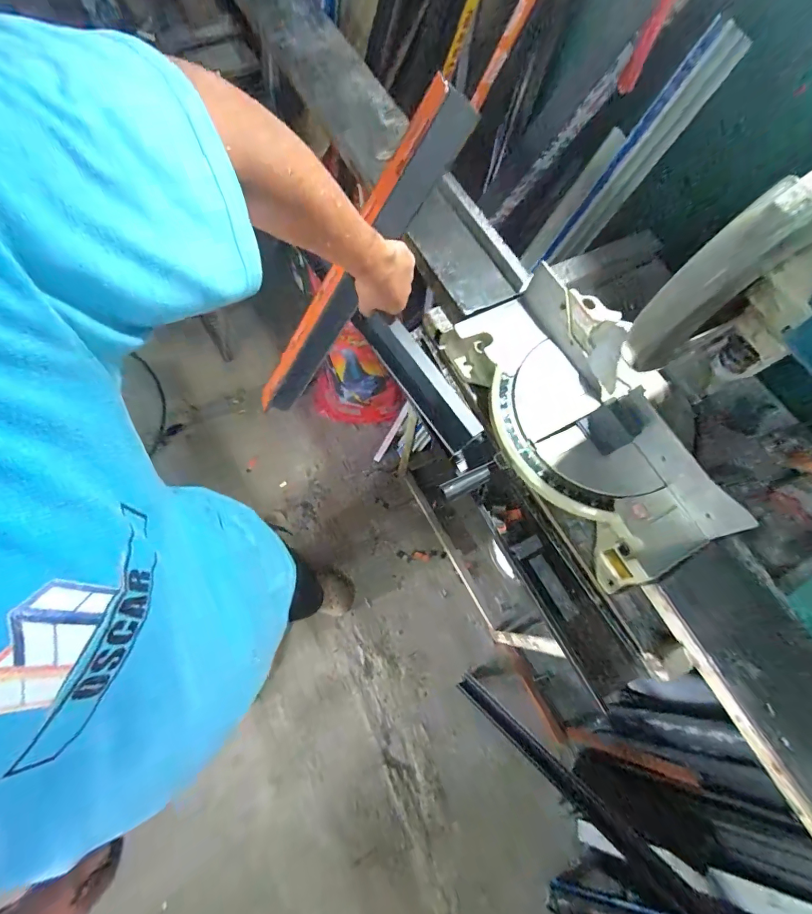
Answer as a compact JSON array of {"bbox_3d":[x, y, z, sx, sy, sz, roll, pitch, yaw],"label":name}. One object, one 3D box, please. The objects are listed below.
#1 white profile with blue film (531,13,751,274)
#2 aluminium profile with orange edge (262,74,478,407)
[{"bbox_3d":[0.399,-0.520,0.748,0.083,0.455,0.045,-22,71,-39],"label":"white profile with blue film"},{"bbox_3d":[-0.089,-0.236,0.571,0.053,0.495,0.046,-15,66,-51],"label":"aluminium profile with orange edge"}]

